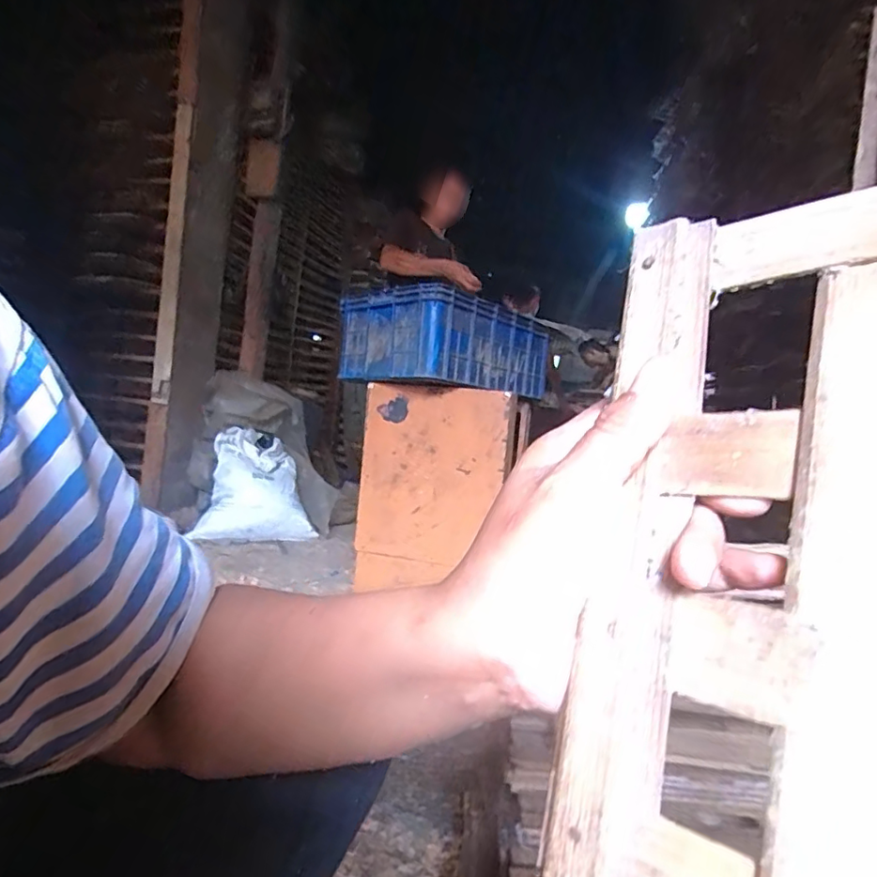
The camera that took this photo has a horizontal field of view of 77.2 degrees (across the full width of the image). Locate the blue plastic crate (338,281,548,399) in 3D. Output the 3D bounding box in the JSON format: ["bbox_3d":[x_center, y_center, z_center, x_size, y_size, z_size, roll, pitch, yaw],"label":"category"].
[{"bbox_3d":[0.026,-0.283,1.709,0.425,0.236,0.517,7,4,42],"label":"blue plastic crate"}]

